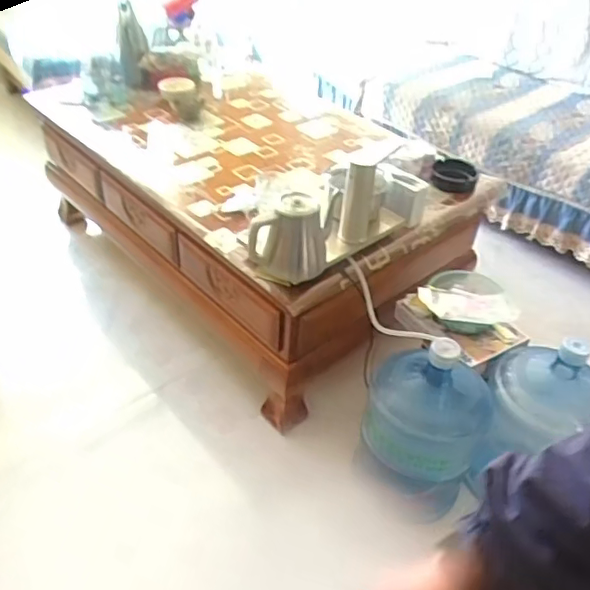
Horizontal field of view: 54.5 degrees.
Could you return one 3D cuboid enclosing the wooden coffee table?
[{"bbox_3d":[-0.128,-0.303,1.850,0.795,0.504,1.347,-25,43,-33],"label":"wooden coffee table"}]

